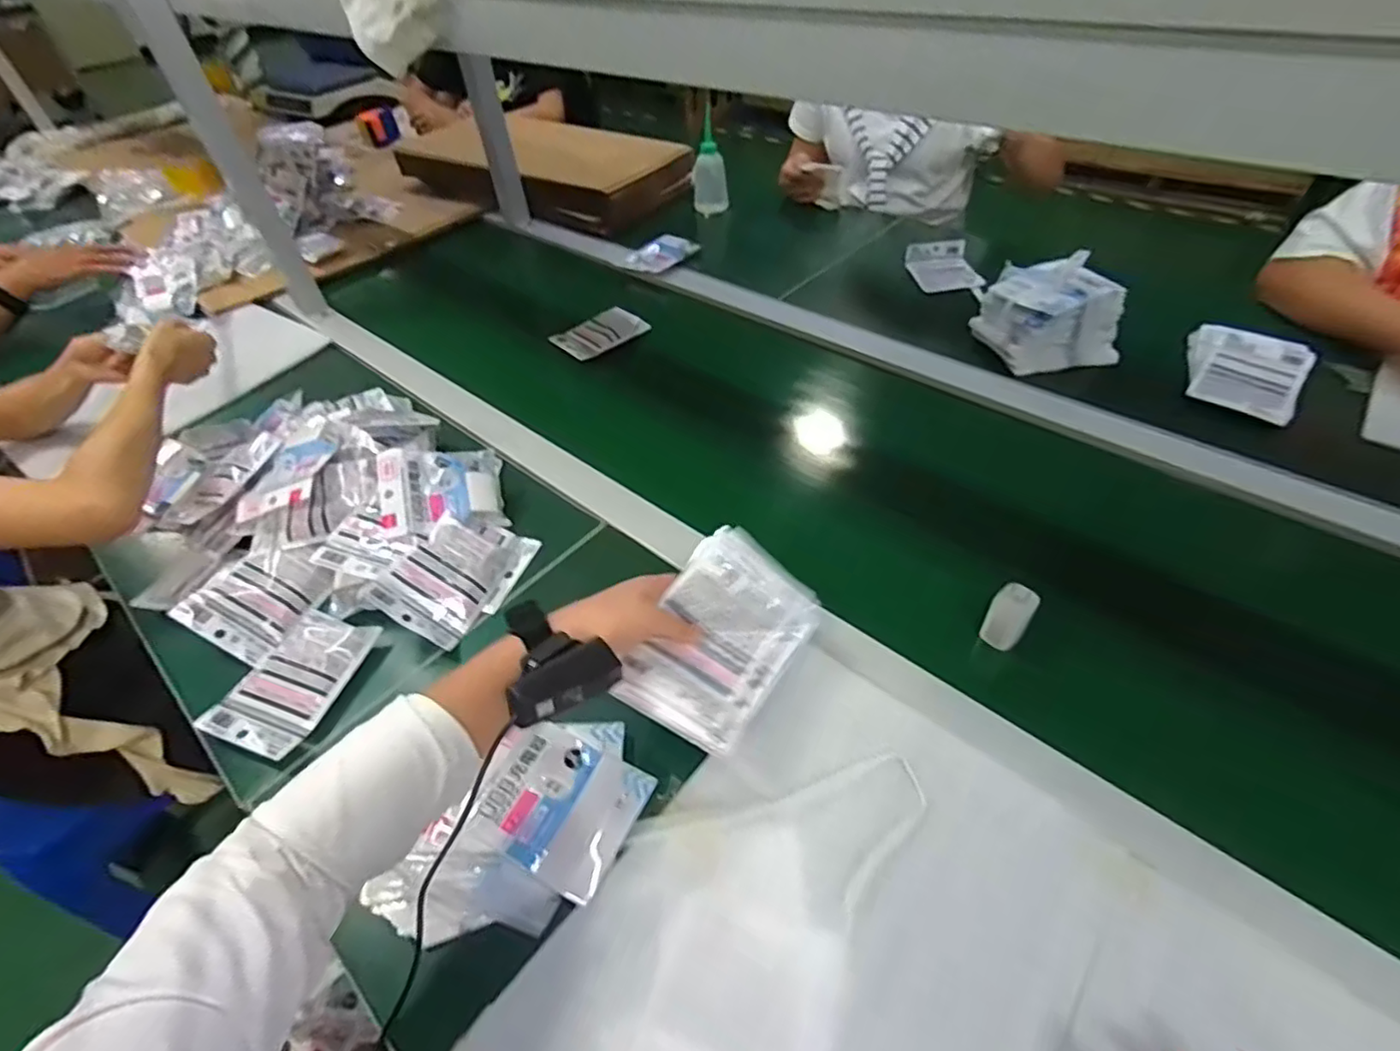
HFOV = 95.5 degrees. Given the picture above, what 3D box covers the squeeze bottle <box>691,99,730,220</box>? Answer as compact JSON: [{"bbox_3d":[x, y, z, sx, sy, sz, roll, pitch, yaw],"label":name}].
[{"bbox_3d":[0.016,-0.710,1.251,0.066,0.166,0.067,-8,46,-2],"label":"squeeze bottle"}]

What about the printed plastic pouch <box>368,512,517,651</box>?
[{"bbox_3d":[-0.252,0.052,0.632,0.093,0.019,0.119,34,53,-5],"label":"printed plastic pouch"}]

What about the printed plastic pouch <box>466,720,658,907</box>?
[{"bbox_3d":[-0.104,0.210,0.481,0.112,0.019,0.095,19,51,22],"label":"printed plastic pouch"}]

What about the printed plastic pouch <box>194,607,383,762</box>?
[{"bbox_3d":[-0.368,0.135,0.572,0.091,0.026,0.129,10,48,15],"label":"printed plastic pouch"}]

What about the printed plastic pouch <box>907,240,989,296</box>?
[{"bbox_3d":[0.400,-0.428,1.044,0.105,0.031,0.119,-9,46,-3],"label":"printed plastic pouch"}]

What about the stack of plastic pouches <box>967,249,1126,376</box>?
[{"bbox_3d":[0.466,-0.284,0.853,0.157,0.094,0.141,-16,47,-9],"label":"stack of plastic pouches"}]

